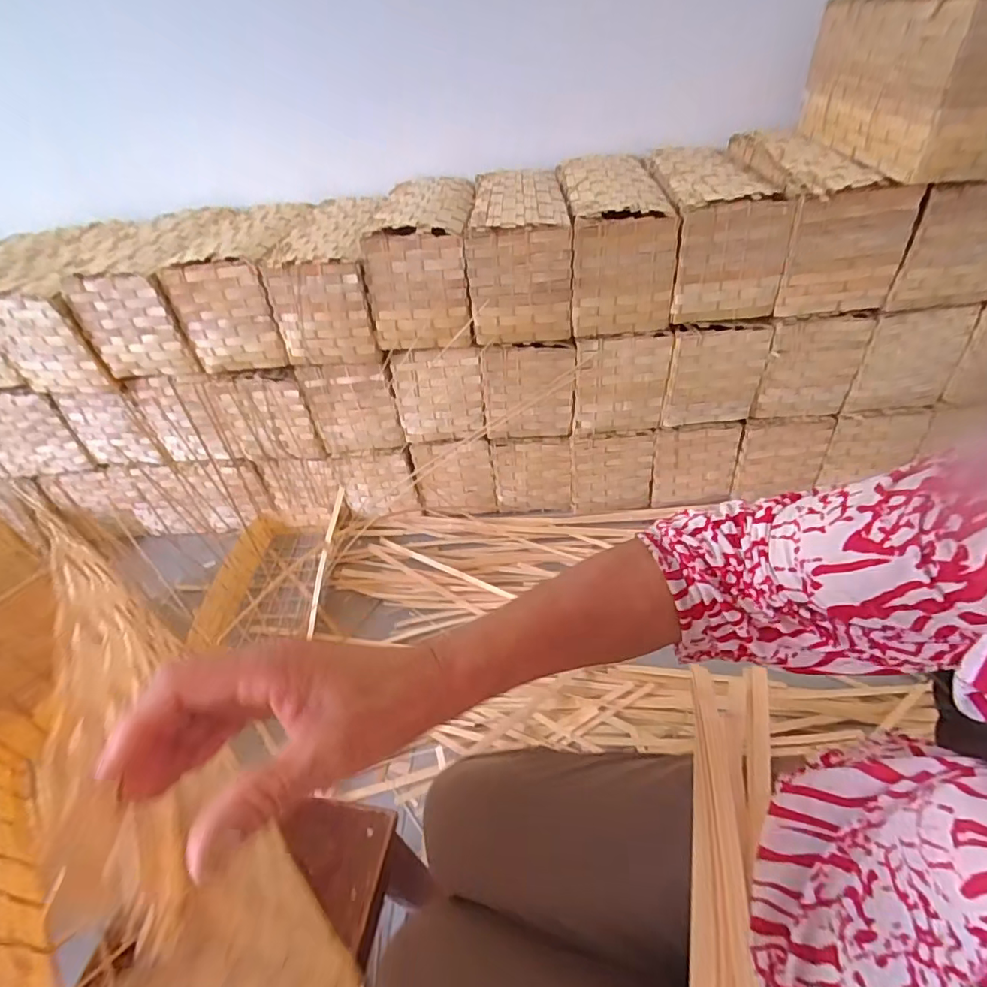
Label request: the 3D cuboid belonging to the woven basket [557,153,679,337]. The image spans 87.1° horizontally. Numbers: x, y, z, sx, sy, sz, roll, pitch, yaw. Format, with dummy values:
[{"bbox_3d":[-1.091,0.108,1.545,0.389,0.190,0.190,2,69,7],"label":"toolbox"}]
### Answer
[{"bbox_3d":[0.224,-0.493,1.020,0.173,0.204,0.347,-3,43,2],"label":"woven basket"}]

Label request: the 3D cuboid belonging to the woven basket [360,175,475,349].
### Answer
[{"bbox_3d":[-0.137,-0.476,1.069,0.189,0.215,0.420,-3,43,3],"label":"woven basket"}]

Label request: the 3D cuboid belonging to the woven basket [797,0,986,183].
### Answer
[{"bbox_3d":[0.635,-0.609,0.757,0.185,0.191,0.353,-6,43,0],"label":"woven basket"}]

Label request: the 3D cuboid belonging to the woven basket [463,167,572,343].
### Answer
[{"bbox_3d":[0.053,-0.470,1.029,0.181,0.204,0.311,-1,43,5],"label":"woven basket"}]

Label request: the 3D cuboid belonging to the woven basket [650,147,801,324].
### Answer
[{"bbox_3d":[0.403,-0.491,0.979,0.174,0.207,0.312,-3,43,3],"label":"woven basket"}]

